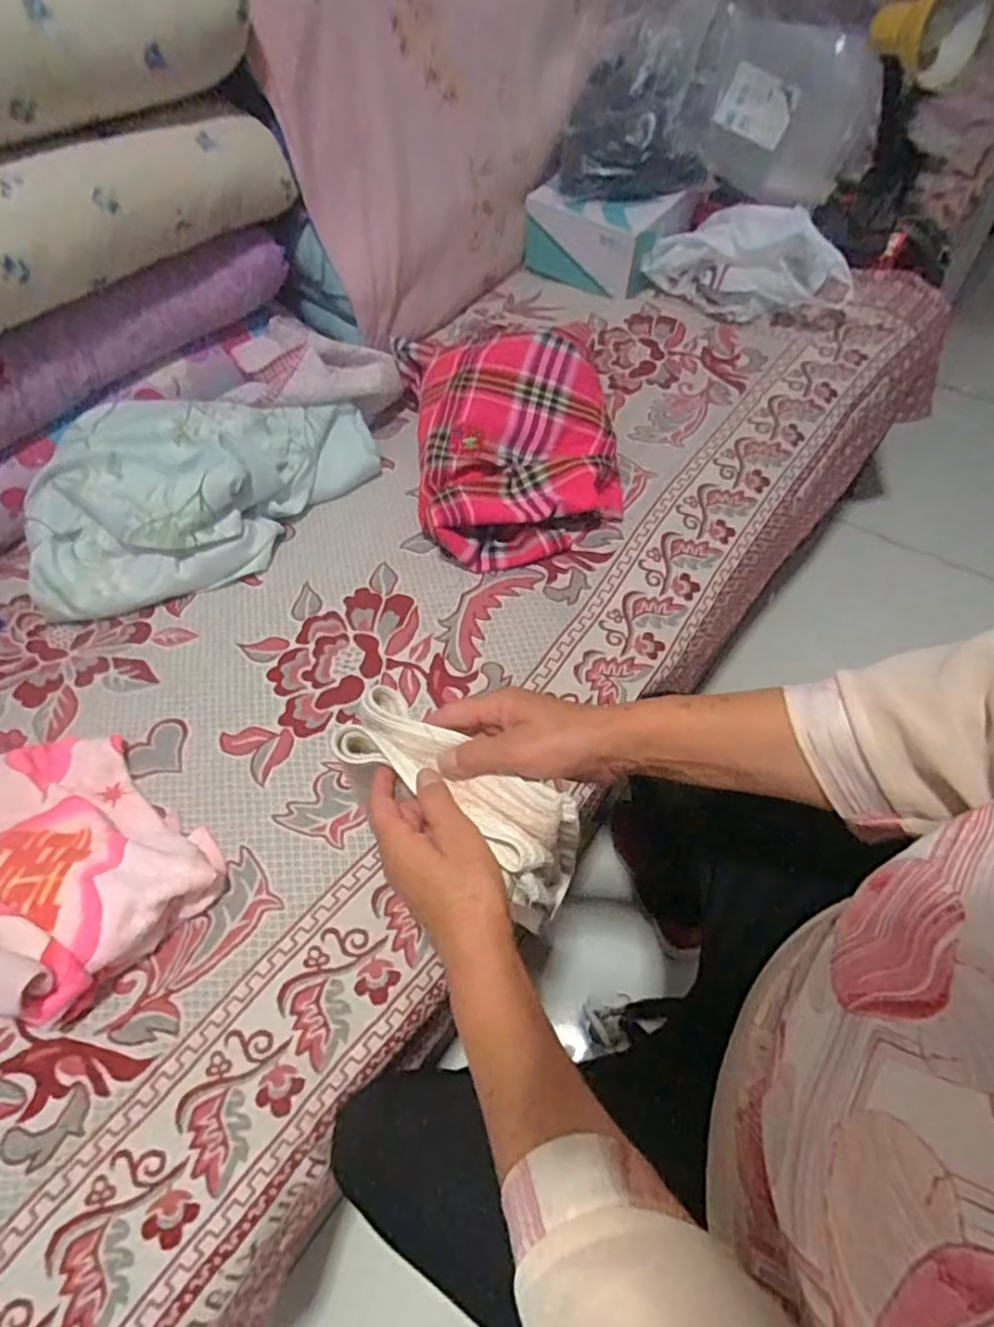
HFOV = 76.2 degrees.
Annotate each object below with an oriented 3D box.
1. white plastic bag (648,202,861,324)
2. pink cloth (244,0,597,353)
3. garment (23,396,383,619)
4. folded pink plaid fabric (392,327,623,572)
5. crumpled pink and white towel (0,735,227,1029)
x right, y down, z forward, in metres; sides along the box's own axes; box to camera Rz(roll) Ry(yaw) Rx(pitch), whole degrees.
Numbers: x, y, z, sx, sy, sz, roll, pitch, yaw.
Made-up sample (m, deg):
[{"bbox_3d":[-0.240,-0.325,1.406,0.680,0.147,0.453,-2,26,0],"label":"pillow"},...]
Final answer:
[{"bbox_3d":[0.392,-0.638,1.005,0.316,0.121,0.098,35,66,24],"label":"white plastic bag"},{"bbox_3d":[-0.057,-0.821,0.928,0.165,0.463,0.566,33,65,23],"label":"pink cloth"},{"bbox_3d":[-0.369,-0.223,0.803,0.439,0.134,0.227,-19,57,-9],"label":"garment"},{"bbox_3d":[0.017,-0.317,0.845,0.257,0.133,0.369,-9,56,-3],"label":"folded pink plaid fabric"},{"bbox_3d":[-0.428,0.184,0.578,0.289,0.083,0.240,34,65,24],"label":"crumpled pink and white towel"}]

